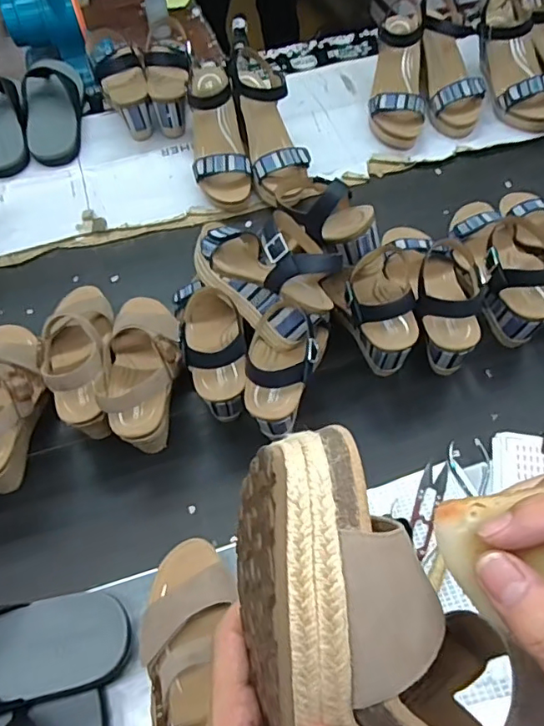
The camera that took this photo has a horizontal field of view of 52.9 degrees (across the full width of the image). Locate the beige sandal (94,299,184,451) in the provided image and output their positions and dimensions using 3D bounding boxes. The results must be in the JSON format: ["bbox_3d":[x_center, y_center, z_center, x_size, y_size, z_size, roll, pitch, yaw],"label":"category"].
[{"bbox_3d":[-0.161,-0.006,0.692,0.094,0.108,0.226,-9,43,-4],"label":"beige sandal"}]

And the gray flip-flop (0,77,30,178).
[{"bbox_3d":[-0.483,-0.420,0.954,0.100,0.048,0.220,-15,72,-8],"label":"gray flip-flop"}]

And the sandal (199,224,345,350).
[{"bbox_3d":[-0.016,-0.121,0.679,0.102,0.104,0.228,-36,62,-20],"label":"sandal"}]

